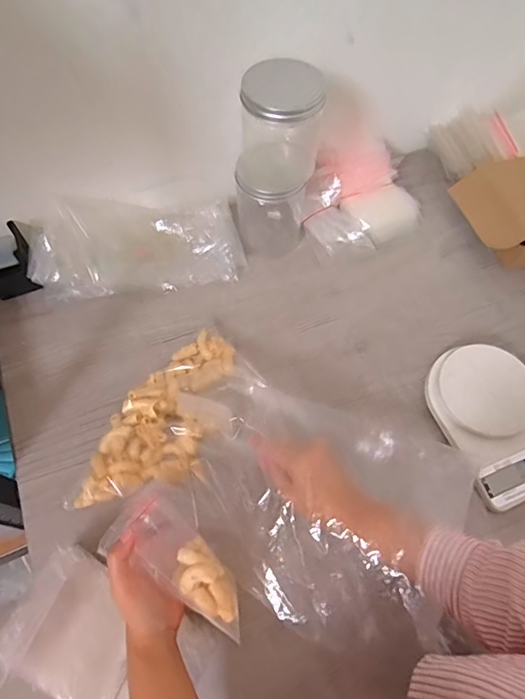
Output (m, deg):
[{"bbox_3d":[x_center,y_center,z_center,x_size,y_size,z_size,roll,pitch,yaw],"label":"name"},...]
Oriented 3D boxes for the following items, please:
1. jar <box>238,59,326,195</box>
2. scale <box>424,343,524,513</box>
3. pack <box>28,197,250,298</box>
[{"bbox_3d":[0.020,-0.245,0.530,0.084,0.144,0.072,8,64,4],"label":"jar"},{"bbox_3d":[0.276,0.080,0.540,0.132,0.038,0.180,-21,65,-10],"label":"scale"},{"bbox_3d":[-0.166,-0.150,0.630,0.271,0.075,0.129,-9,64,-5],"label":"pack"}]

